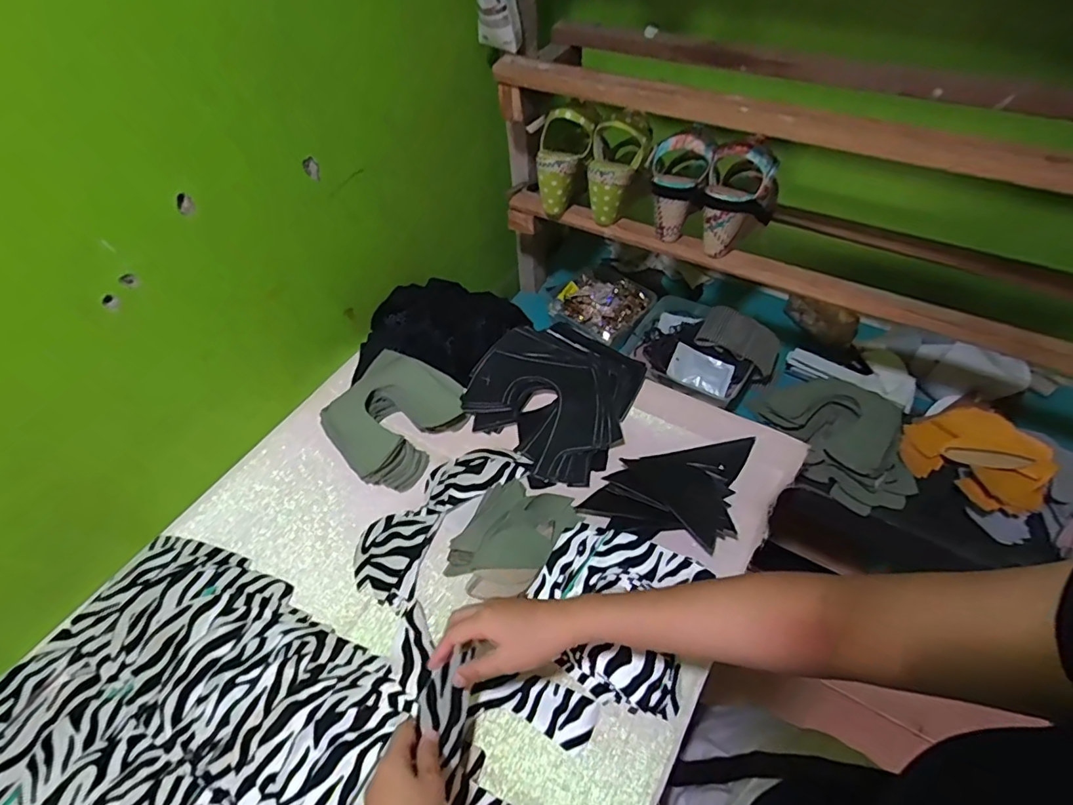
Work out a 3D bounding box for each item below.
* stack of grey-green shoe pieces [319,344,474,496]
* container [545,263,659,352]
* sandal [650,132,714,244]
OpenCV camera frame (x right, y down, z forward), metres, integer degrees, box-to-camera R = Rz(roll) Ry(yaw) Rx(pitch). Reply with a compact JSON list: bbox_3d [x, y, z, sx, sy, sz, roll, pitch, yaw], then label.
[{"bbox_3d":[-0.191,0.017,0.688,0.154,0.044,0.162,25,57,20],"label":"stack of grey-green shoe pieces"},{"bbox_3d":[0.117,-0.184,0.968,0.166,0.049,0.166,30,58,24],"label":"container"},{"bbox_3d":[0.193,-0.298,0.715,0.075,0.132,0.084,9,51,9],"label":"sandal"}]

